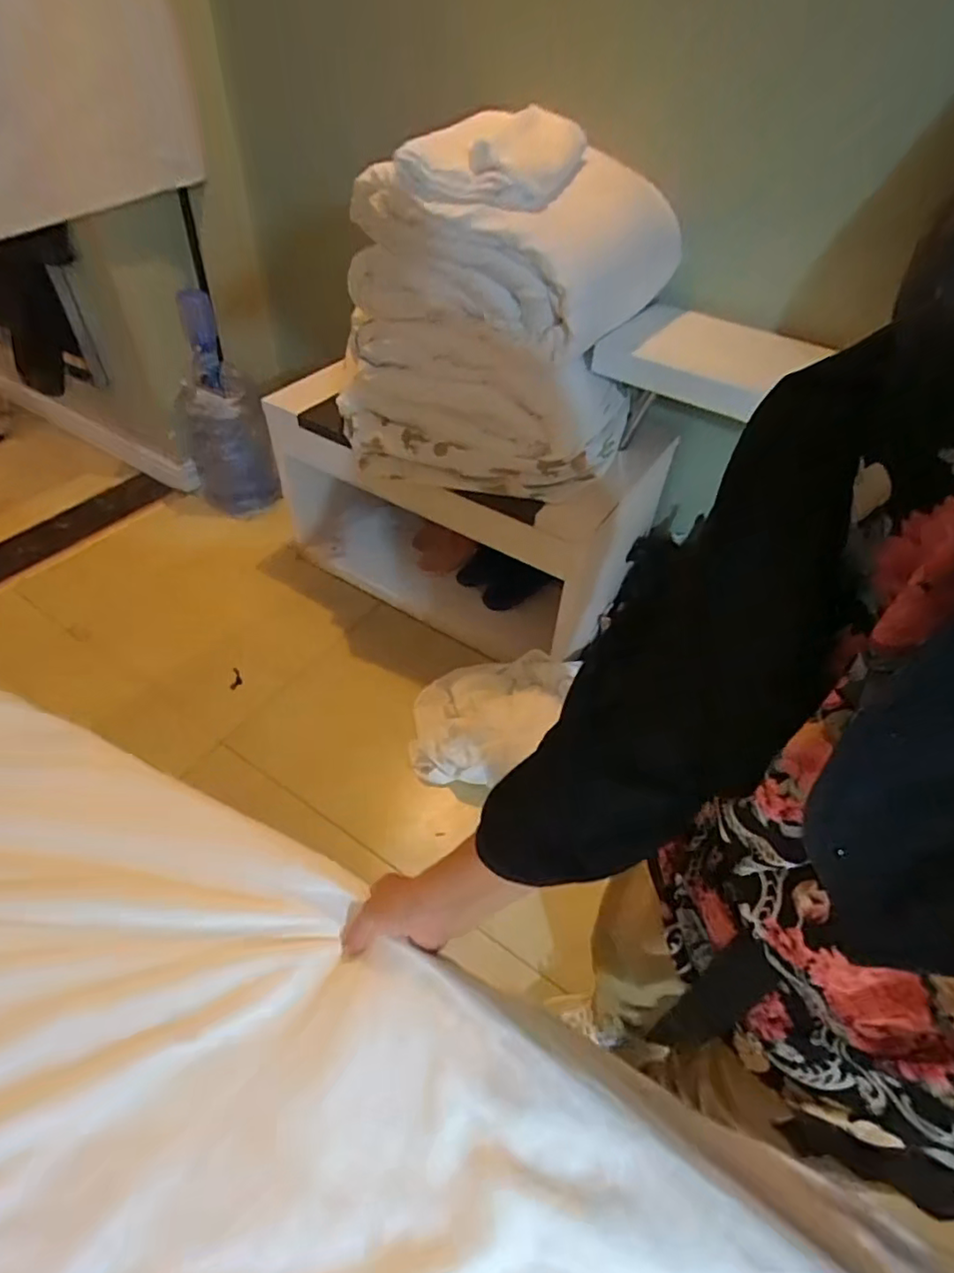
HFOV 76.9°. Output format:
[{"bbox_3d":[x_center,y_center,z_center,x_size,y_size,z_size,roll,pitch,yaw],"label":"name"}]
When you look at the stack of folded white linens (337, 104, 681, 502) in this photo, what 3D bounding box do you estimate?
[{"bbox_3d":[0.018,-0.653,1.233,0.660,0.523,0.443,14,48,9],"label":"stack of folded white linens"}]

